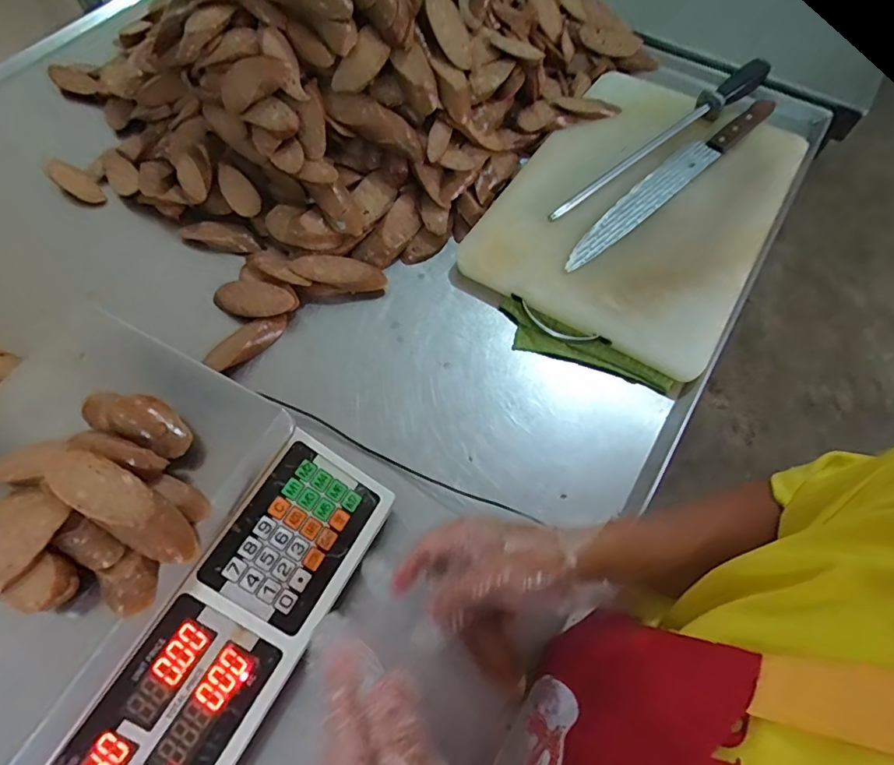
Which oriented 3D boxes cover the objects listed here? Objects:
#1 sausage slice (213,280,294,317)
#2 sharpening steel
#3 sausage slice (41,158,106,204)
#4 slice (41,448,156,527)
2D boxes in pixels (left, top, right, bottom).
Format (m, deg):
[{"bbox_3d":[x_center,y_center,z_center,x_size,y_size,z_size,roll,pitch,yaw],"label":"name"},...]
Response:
[{"bbox_3d":[-0.214,-0.091,0.577,0.093,0.013,0.041,12,76,14],"label":"sausage slice"},{"bbox_3d":[0.279,-0.320,0.653,0.419,0.036,0.027,-37,69,-18],"label":"sharpening steel"},{"bbox_3d":[-0.470,-0.254,0.658,0.077,0.010,0.030,33,66,-4],"label":"sausage slice"},{"bbox_3d":[-0.226,0.067,0.336,0.073,0.009,0.032,30,65,0],"label":"slice"}]

